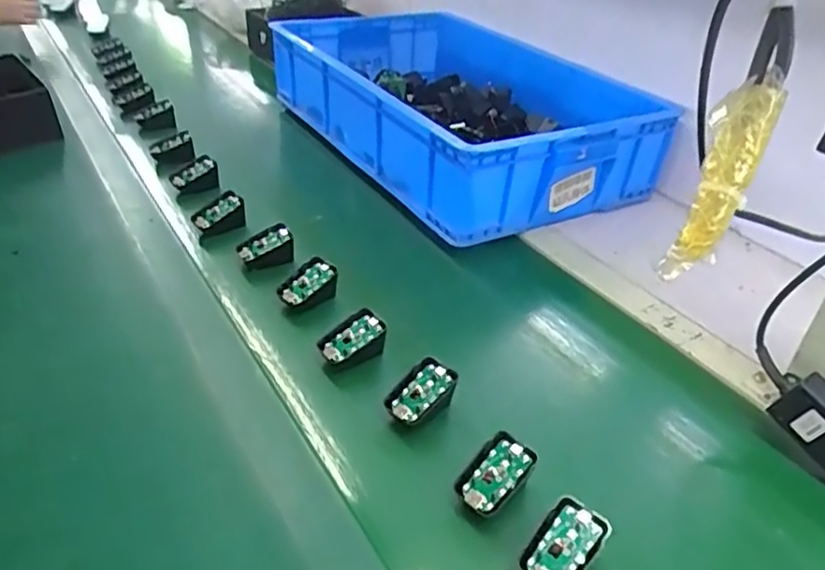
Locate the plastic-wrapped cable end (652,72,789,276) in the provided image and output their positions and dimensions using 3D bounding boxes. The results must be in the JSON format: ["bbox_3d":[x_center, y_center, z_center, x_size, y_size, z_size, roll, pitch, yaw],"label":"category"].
[{"bbox_3d":[0.107,-0.037,0.222,0.017,0.074,0.013,27,13,31],"label":"plastic-wrapped cable end"}]

